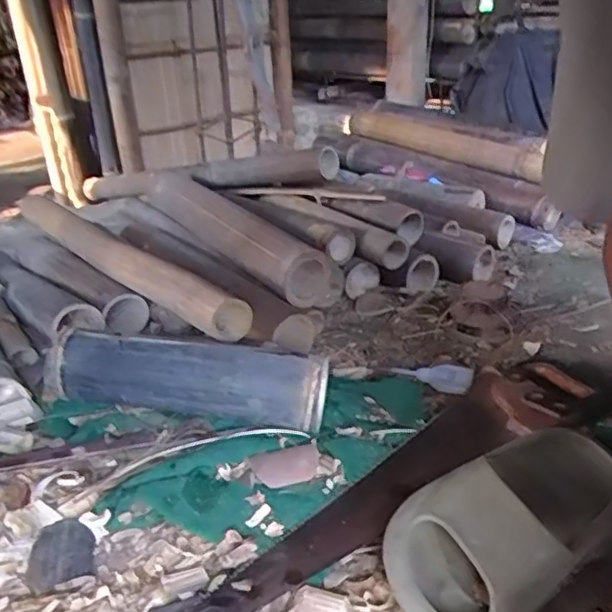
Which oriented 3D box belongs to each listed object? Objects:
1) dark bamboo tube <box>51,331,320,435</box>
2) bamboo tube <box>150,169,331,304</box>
[{"bbox_3d":[-0.119,0.068,0.652,0.279,0.068,0.065,1,25,11],"label":"dark bamboo tube"},{"bbox_3d":[-0.114,-0.116,0.966,0.083,0.078,0.458,-18,28,-27],"label":"bamboo tube"}]

